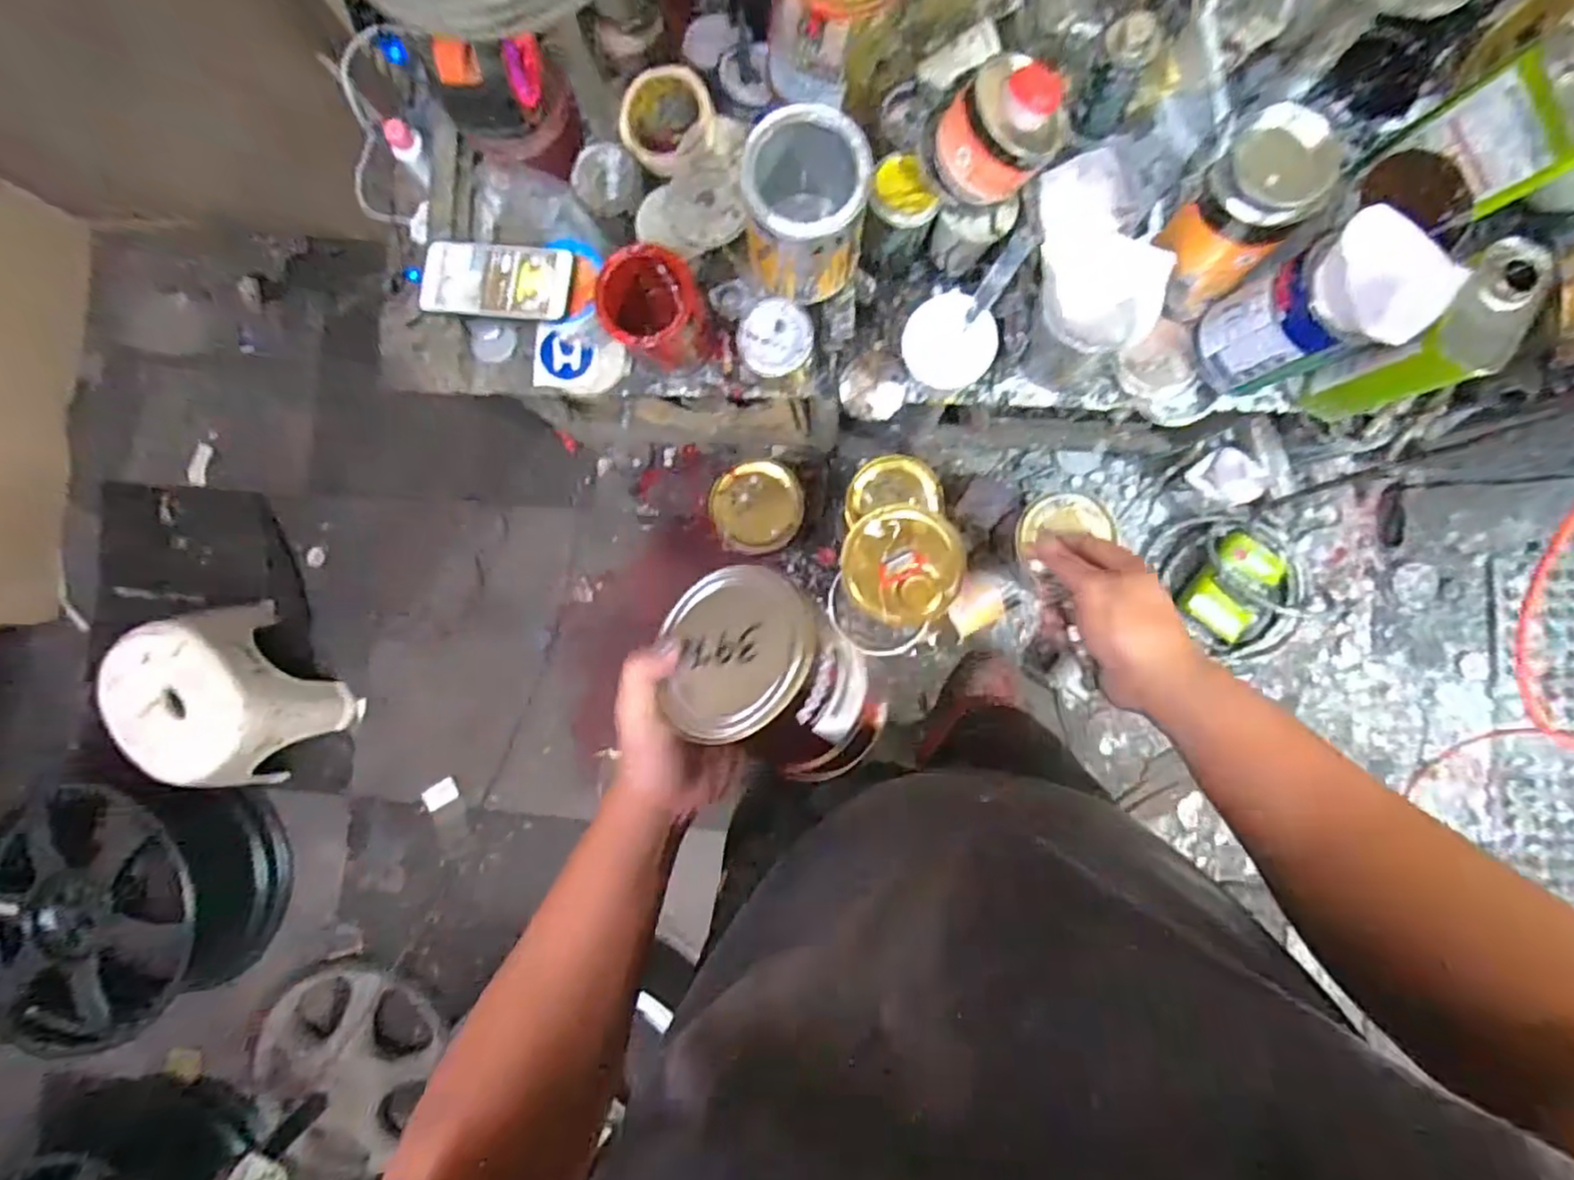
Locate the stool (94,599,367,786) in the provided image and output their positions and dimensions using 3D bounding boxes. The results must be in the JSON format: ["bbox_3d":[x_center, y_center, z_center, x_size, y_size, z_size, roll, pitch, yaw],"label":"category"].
[{"bbox_3d":[-1.053,0.202,1.303,0.248,0.247,0.303,-42,86,1],"label":"stool"}]

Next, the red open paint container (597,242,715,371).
[{"bbox_3d":[-0.135,-0.289,0.735,0.101,0.109,0.110,-35,86,1],"label":"red open paint container"}]

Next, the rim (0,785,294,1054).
[{"bbox_3d":[-1.211,0.582,1.275,0.428,0.239,0.407,0,87,3],"label":"rim"}]

